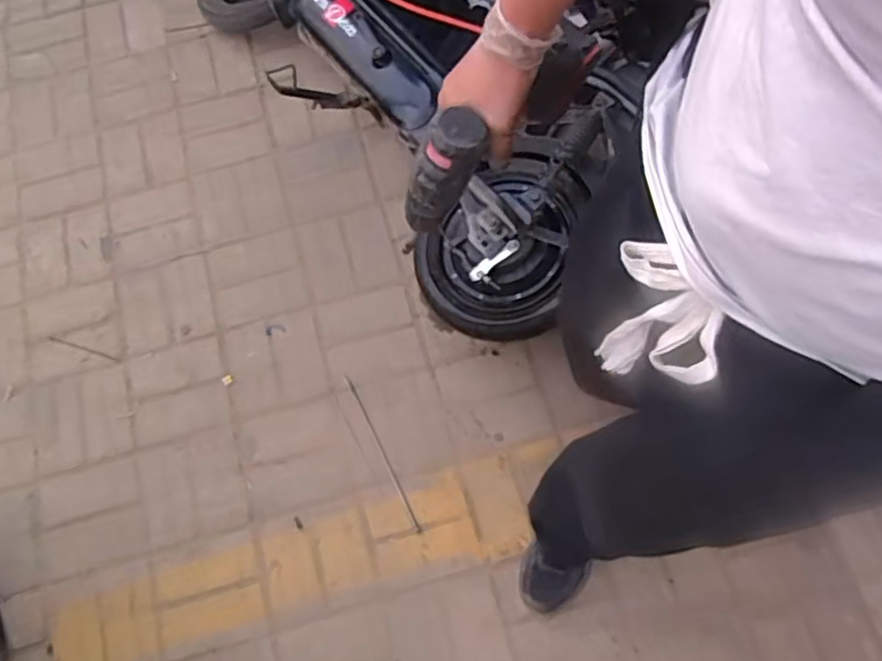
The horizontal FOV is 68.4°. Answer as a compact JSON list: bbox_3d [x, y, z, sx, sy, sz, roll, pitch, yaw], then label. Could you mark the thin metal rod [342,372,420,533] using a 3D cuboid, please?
[{"bbox_3d":[-0.115,0.230,1.242,0.012,0.006,0.329,-25,72,-8],"label":"thin metal rod"}]

